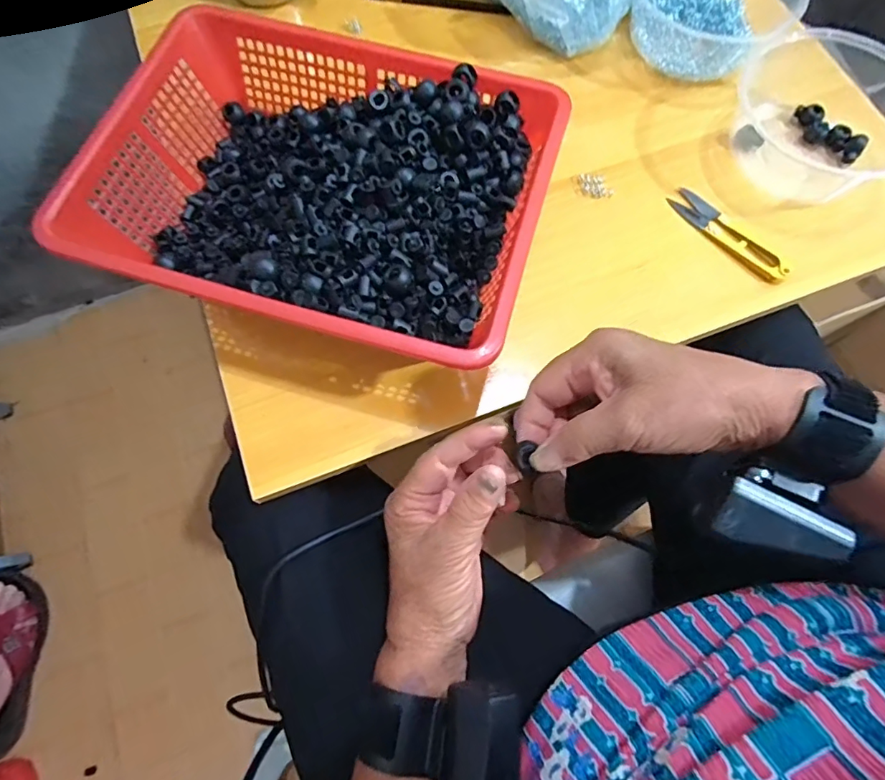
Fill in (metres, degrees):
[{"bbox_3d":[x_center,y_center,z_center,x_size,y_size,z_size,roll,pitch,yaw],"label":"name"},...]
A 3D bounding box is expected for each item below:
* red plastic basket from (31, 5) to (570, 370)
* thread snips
[{"bbox_3d":[-0.082,-0.140,0.366,0.299,0.081,0.233,15,71,5],"label":"red plastic basket"},{"bbox_3d":[0.226,-0.123,0.399,0.025,0.010,0.104,-40,75,-13],"label":"thread snips"}]

